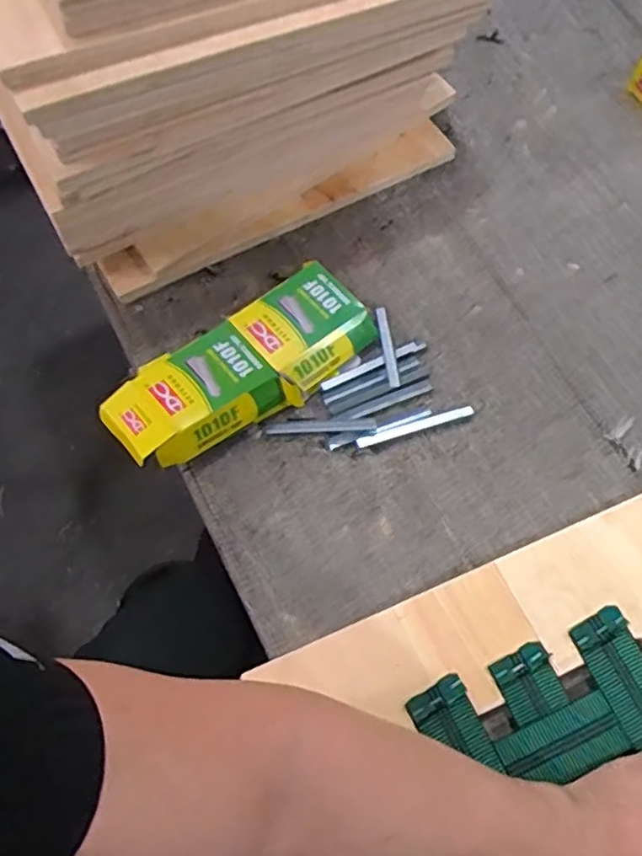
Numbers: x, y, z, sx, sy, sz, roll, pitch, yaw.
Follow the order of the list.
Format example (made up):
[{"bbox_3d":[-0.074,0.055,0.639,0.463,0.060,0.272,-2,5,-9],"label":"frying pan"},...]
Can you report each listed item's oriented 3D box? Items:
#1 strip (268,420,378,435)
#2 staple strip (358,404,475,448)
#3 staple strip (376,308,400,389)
[{"bbox_3d":[0.001,-0.001,0.604,0.101,0.004,0.012,0,67,-1],"label":"strip"},{"bbox_3d":[0.087,-0.002,0.609,0.113,0.005,0.011,-16,68,-8],"label":"staple strip"},{"bbox_3d":[0.065,-0.080,0.638,0.011,0.004,0.091,-7,67,-4],"label":"staple strip"}]

